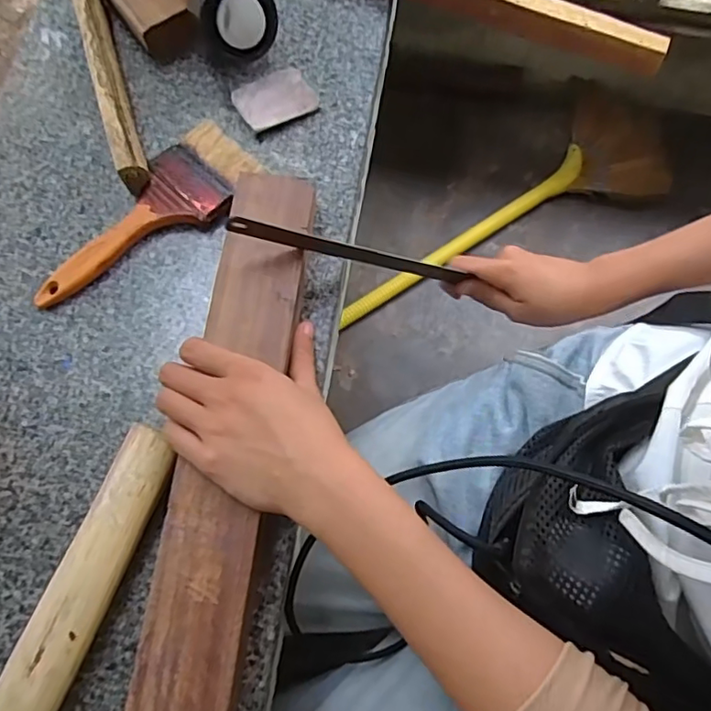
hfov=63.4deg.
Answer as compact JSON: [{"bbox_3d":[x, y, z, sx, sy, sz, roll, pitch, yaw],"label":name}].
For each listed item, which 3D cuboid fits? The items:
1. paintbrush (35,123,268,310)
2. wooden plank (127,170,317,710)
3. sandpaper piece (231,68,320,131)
[{"bbox_3d":[-0.155,-0.100,0.429,0.064,0.017,0.184,40,75,11],"label":"paintbrush"},{"bbox_3d":[-0.084,0.104,0.342,0.057,0.025,0.477,7,72,0],"label":"wooden plank"},{"bbox_3d":[-0.065,-0.208,0.468,0.060,0.007,0.049,-30,75,-11],"label":"sandpaper piece"}]

